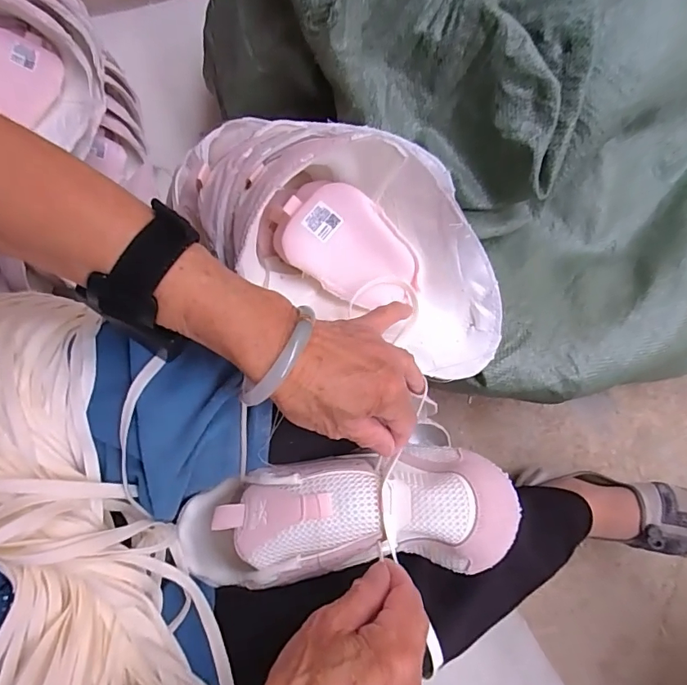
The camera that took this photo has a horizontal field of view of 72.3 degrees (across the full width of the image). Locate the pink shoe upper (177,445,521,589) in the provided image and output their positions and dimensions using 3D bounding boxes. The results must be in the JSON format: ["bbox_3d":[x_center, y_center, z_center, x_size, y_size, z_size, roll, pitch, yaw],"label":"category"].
[{"bbox_3d":[0.000,0.127,0.341,0.236,0.062,0.083,-8,77,5],"label":"pink shoe upper"}]

